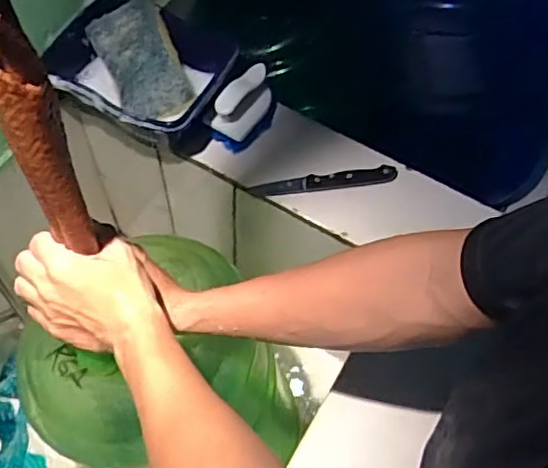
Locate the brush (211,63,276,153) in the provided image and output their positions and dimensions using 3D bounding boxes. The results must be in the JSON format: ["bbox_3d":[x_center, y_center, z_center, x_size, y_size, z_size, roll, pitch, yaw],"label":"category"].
[{"bbox_3d":[-0.033,-0.155,0.760,0.049,0.058,0.095,32,63,15],"label":"brush"}]

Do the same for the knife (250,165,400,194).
[{"bbox_3d":[0.062,-0.063,0.747,0.173,0.013,0.021,-7,60,-7],"label":"knife"}]

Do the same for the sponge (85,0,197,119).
[{"bbox_3d":[-0.160,-0.205,0.749,0.088,0.023,0.144,-23,88,5],"label":"sponge"}]

